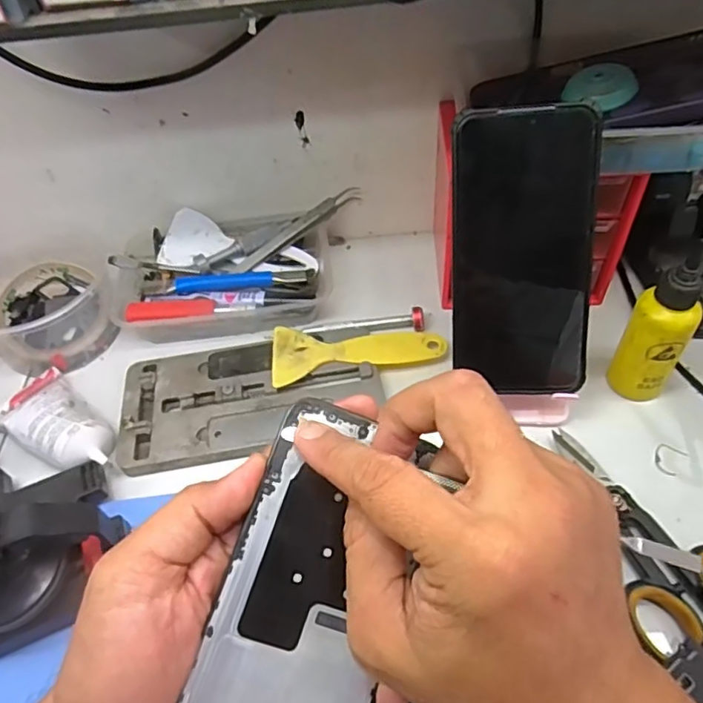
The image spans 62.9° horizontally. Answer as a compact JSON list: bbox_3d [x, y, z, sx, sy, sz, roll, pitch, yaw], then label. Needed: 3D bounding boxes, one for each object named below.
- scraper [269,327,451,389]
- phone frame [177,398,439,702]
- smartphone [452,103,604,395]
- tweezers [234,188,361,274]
[{"bbox_3d":[0.005,0.000,0.414,0.122,0.006,0.049,-6,51,2],"label":"scraper"},{"bbox_3d":[-0.016,0.104,0.225,0.070,0.004,0.157,21,74,-8],"label":"phone frame"},{"bbox_3d":[0.098,-0.053,0.329,0.076,0.159,0.007,0,17,11],"label":"smartphone"},{"bbox_3d":[-0.043,-0.098,0.470,0.116,0.020,0.008,-37,57,-4],"label":"tweezers"}]

